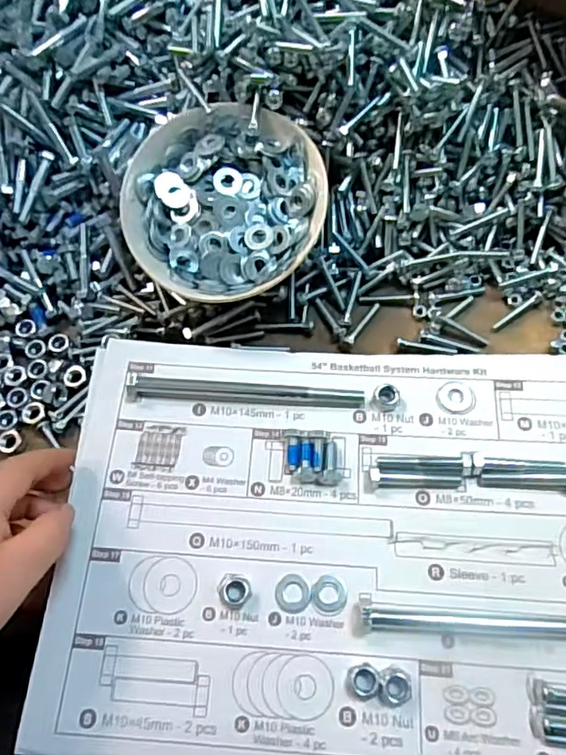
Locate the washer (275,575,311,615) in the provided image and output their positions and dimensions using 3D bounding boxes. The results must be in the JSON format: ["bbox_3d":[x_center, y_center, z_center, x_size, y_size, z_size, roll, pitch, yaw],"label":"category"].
[{"bbox_3d":[0.006,0.122,0.315,0.019,0.004,0.020,-1,68,2],"label":"washer"}]

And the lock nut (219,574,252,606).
[{"bbox_3d":[-0.027,0.119,0.313,0.018,0.010,0.017,-1,68,2],"label":"lock nut"}]

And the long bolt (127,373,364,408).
[{"bbox_3d":[-0.025,0.011,0.361,0.151,0.014,0.019,4,68,4],"label":"long bolt"}]

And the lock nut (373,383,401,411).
[{"bbox_3d":[0.067,0.011,0.357,0.017,0.008,0.018,-1,68,2],"label":"lock nut"}]

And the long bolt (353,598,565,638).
[{"bbox_3d":[0.116,0.132,0.303,0.150,0.011,0.015,0,68,3],"label":"long bolt"}]

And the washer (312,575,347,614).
[{"bbox_3d":[0.026,0.121,0.315,0.019,0.004,0.020,-1,68,2],"label":"washer"}]

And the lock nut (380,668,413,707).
[{"bbox_3d":[0.059,0.162,0.292,0.017,0.008,0.018,-1,68,2],"label":"lock nut"}]

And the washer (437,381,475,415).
[{"bbox_3d":[0.110,0.012,0.357,0.023,0.004,0.023,-1,68,2],"label":"washer"}]

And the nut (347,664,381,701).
[{"bbox_3d":[0.043,0.159,0.294,0.015,0.009,0.016,-1,68,2],"label":"nut"}]

